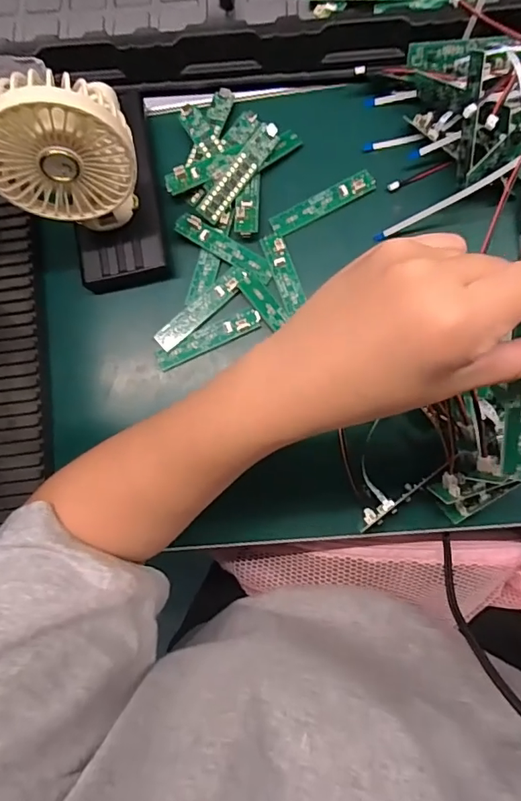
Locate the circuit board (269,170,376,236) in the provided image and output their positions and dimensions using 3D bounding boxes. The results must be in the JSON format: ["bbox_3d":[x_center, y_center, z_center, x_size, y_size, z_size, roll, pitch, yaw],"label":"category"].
[{"bbox_3d":[0.047,-0.151,0.377,0.083,0.007,0.017,-26,81,2],"label":"circuit board"}]

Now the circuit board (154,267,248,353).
[{"bbox_3d":[-0.045,-0.071,0.375,0.082,0.005,0.016,-41,80,-1],"label":"circuit board"}]

